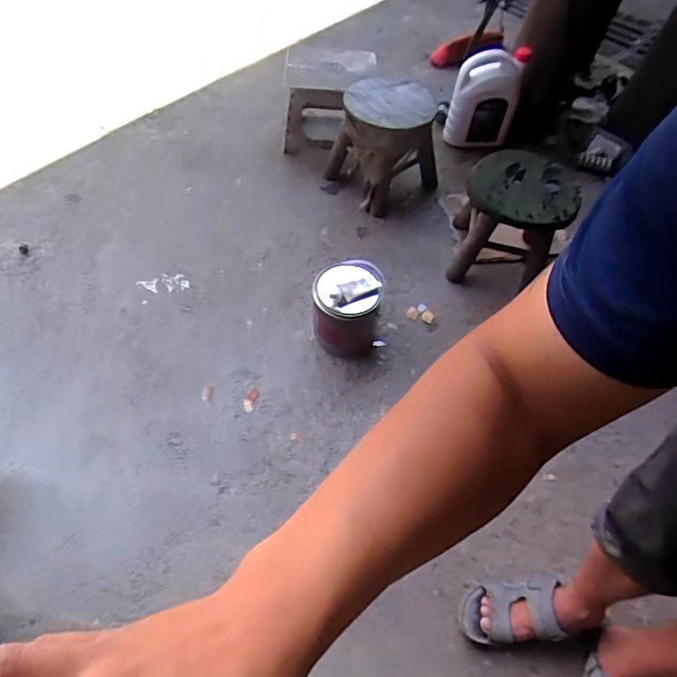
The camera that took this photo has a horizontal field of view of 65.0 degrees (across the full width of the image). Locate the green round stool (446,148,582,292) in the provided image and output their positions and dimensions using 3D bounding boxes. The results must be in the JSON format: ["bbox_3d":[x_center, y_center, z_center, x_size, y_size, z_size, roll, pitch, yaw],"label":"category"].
[{"bbox_3d":[0.450,-0.308,1.398,0.264,0.271,0.289,11,57,5],"label":"green round stool"}]

